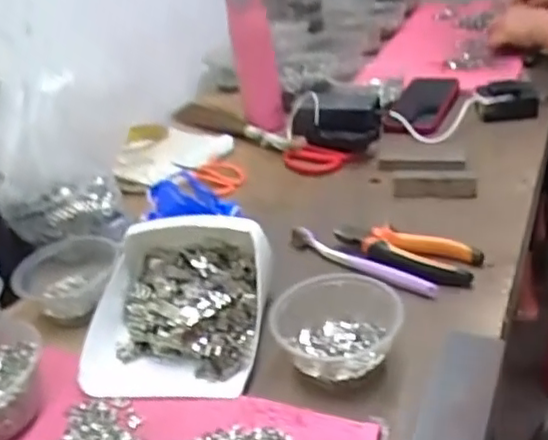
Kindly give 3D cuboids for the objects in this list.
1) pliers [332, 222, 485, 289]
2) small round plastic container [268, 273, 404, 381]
[{"bbox_3d":[0.132,0.032,0.650,0.148,0.016,0.056,10,35,31],"label":"pliers"},{"bbox_3d":[0.052,0.091,0.533,0.107,0.046,0.088,0,31,12],"label":"small round plastic container"}]

